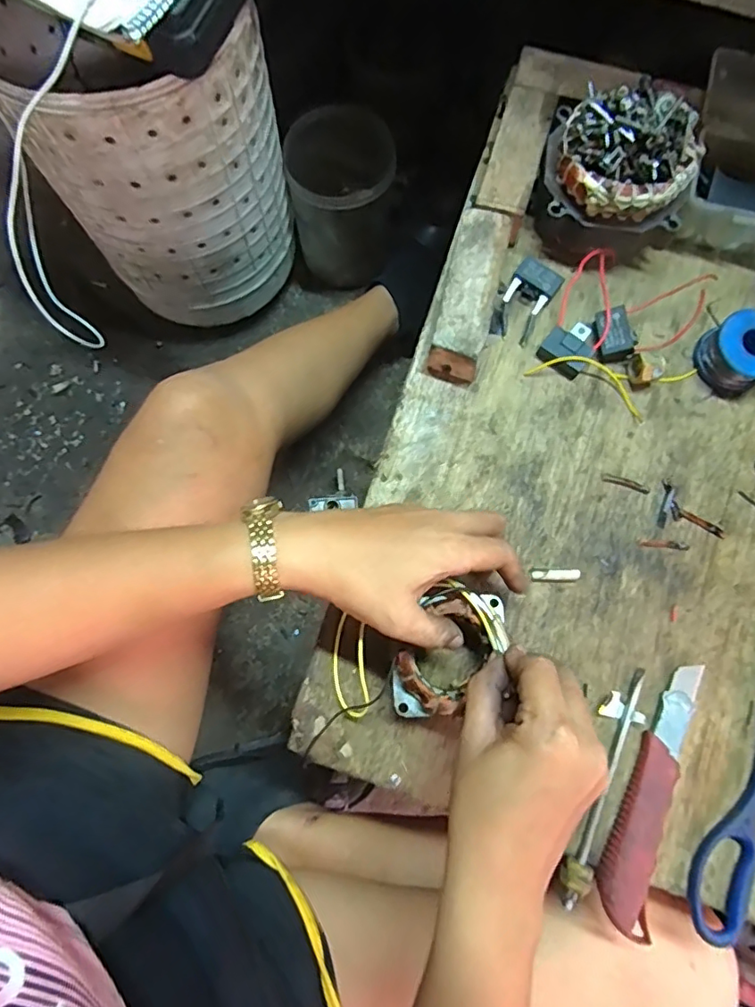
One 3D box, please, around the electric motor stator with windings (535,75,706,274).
[{"bbox_3d":[0.177,-0.244,0.410,0.113,0.098,0.092,23,78,6],"label":"electric motor stator with windings"}]

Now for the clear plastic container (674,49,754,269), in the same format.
[{"bbox_3d":[0.300,-0.280,0.442,0.099,0.054,0.157,15,77,5],"label":"clear plastic container"}]

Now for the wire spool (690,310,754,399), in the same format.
[{"bbox_3d":[0.278,-0.114,0.417,0.051,0.033,0.052,0,77,1],"label":"wire spool"}]

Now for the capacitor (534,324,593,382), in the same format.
[{"bbox_3d":[0.149,-0.121,0.426,0.036,0.016,0.039,39,80,9],"label":"capacitor"}]

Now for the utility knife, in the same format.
[{"bbox_3d":[0.183,0.190,0.358,0.034,0.018,0.169,23,78,6],"label":"utility knife"}]

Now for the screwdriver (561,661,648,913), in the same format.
[{"bbox_3d":[0.152,0.186,0.361,0.017,0.010,0.157,23,78,6],"label":"screwdriver"}]

